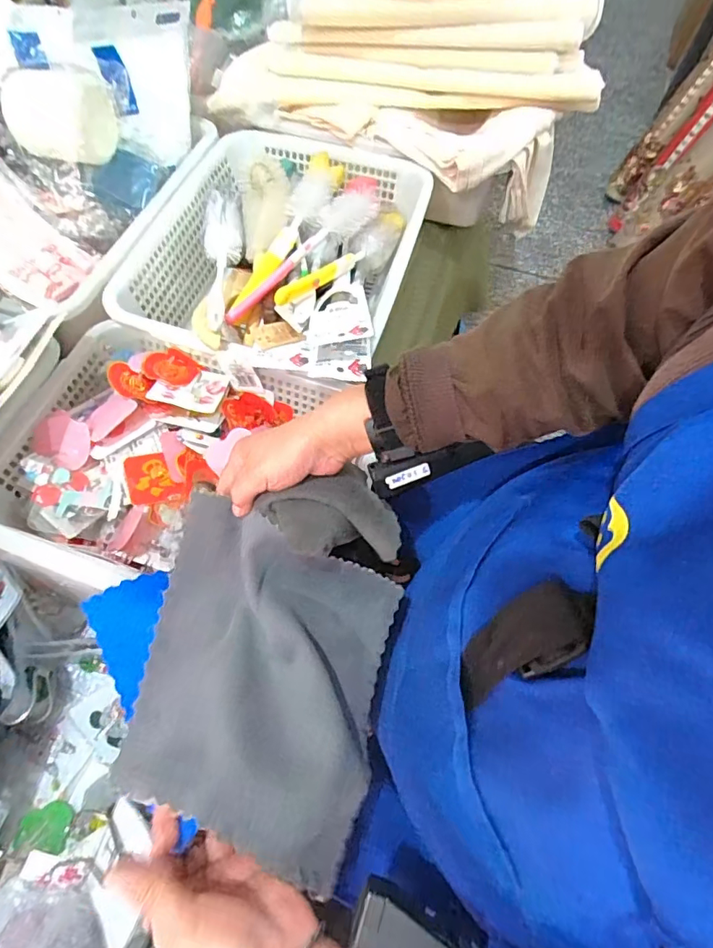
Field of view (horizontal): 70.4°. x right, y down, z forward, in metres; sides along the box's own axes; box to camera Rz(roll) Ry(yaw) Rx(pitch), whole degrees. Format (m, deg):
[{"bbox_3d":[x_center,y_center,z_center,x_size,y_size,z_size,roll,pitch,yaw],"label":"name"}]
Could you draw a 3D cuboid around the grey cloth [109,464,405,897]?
[{"bbox_3d":[-0.073,0.132,0.412,0.193,0.091,0.264,12,62,6],"label":"grey cloth"}]

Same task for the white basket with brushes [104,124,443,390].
[{"bbox_3d":[-0.110,-0.326,0.727,0.360,0.129,0.473,14,62,6],"label":"white basket with brushes"}]

